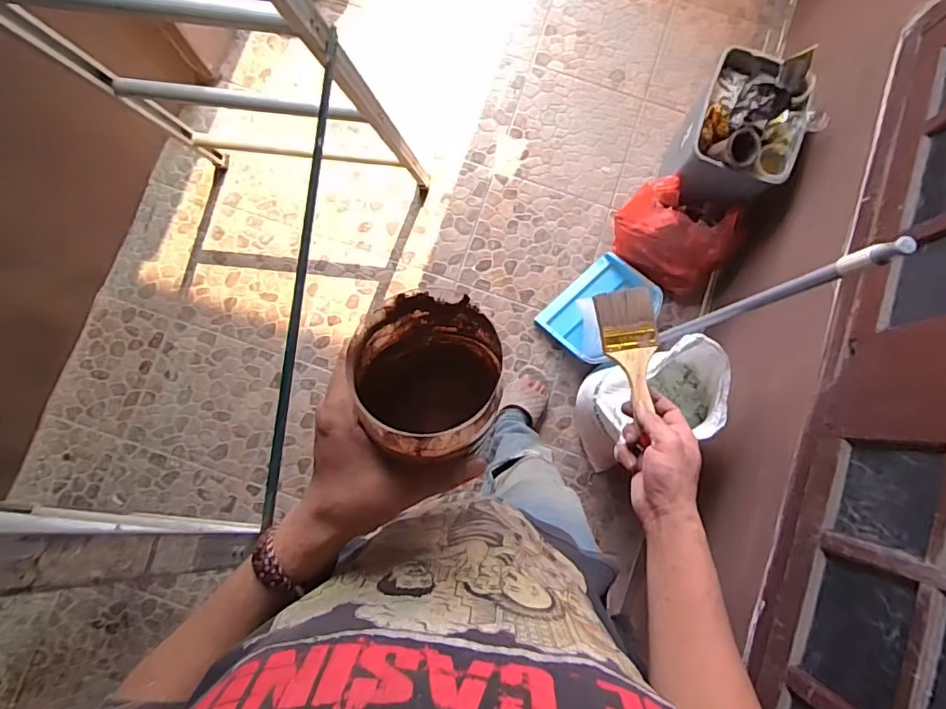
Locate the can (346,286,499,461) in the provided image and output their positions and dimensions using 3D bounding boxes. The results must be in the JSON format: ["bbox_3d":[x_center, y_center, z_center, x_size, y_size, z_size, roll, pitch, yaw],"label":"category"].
[{"bbox_3d":[-0.026,0.015,0.329,0.083,0.091,0.086,0,82,1],"label":"can"}]

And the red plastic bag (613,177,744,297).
[{"bbox_3d":[0.506,-0.288,1.330,0.298,0.219,0.186,29,83,5],"label":"red plastic bag"}]

